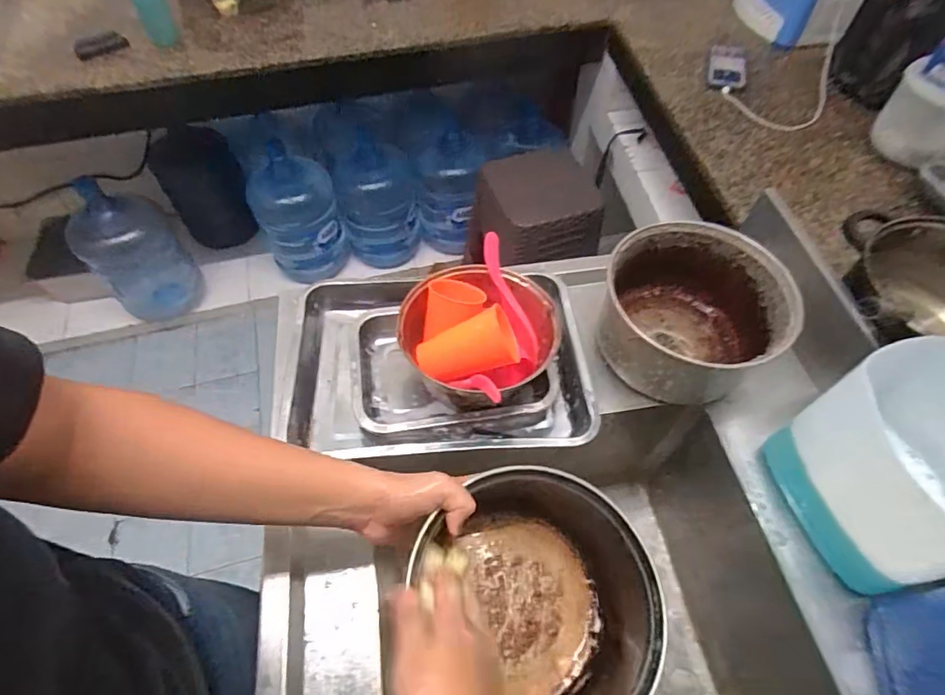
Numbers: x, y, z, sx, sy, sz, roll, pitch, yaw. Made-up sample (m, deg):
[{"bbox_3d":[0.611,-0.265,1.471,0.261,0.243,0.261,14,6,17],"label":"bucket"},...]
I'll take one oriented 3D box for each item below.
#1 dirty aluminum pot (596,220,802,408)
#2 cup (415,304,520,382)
[{"bbox_3d":[0.291,-0.040,0.685,0.231,0.129,0.218,17,58,11],"label":"dirty aluminum pot"},{"bbox_3d":[0.000,-0.002,0.639,0.117,0.073,0.067,-22,94,20],"label":"cup"}]

